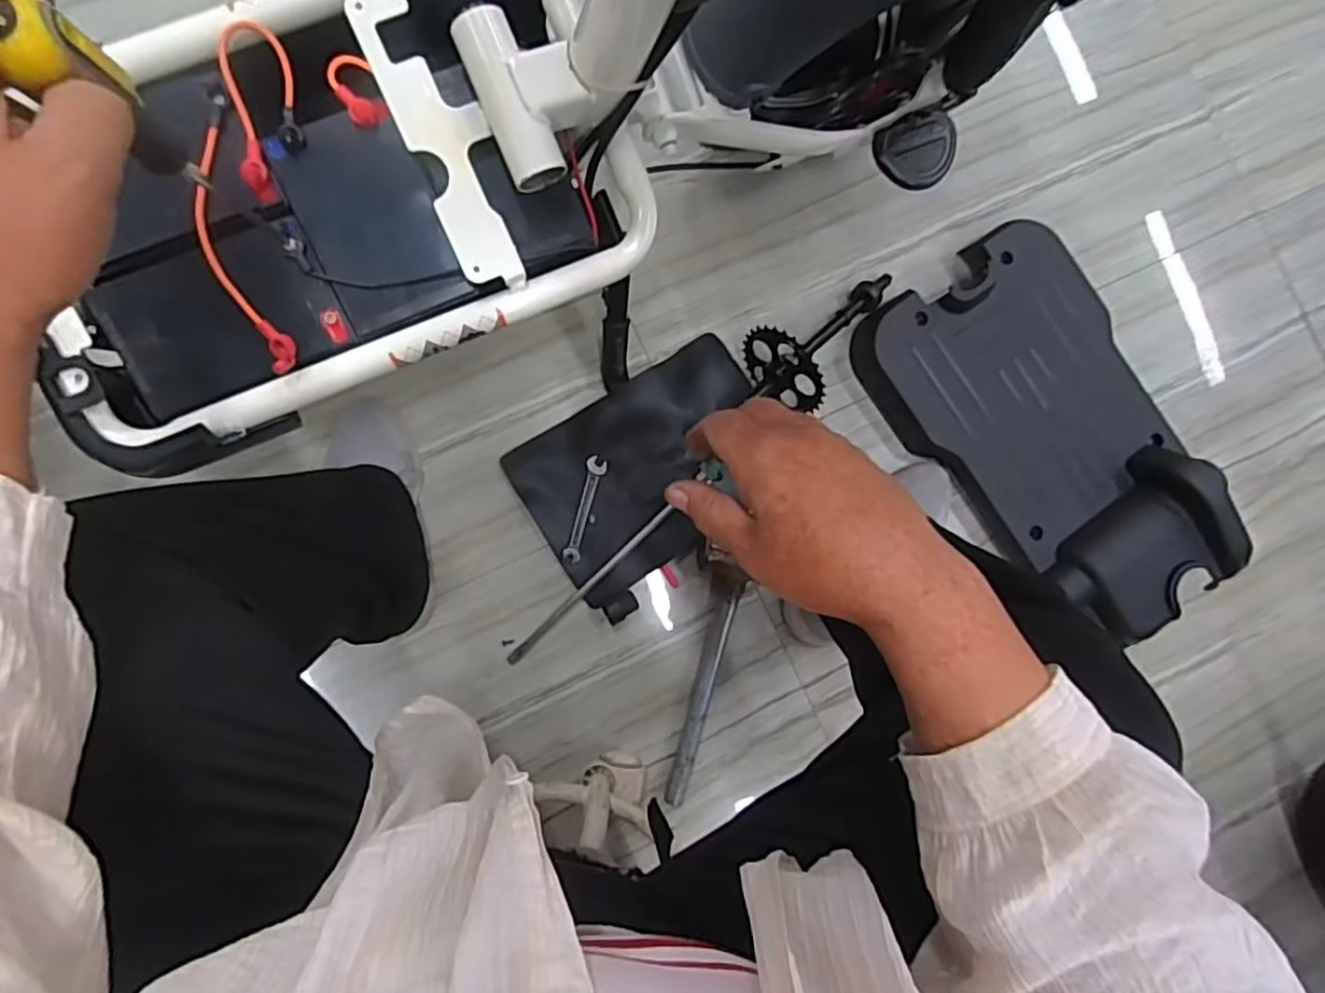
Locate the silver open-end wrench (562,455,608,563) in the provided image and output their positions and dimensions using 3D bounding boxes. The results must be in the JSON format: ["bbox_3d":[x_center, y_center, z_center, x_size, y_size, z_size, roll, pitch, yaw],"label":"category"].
[{"bbox_3d":[-0.085,0.013,0.752,0.022,0.004,0.115,15,85,-4],"label":"silver open-end wrench"}]

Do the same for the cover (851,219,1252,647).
[{"bbox_3d":[0.453,-0.069,0.785,0.276,0.081,0.469,-35,90,-7],"label":"cover"}]

